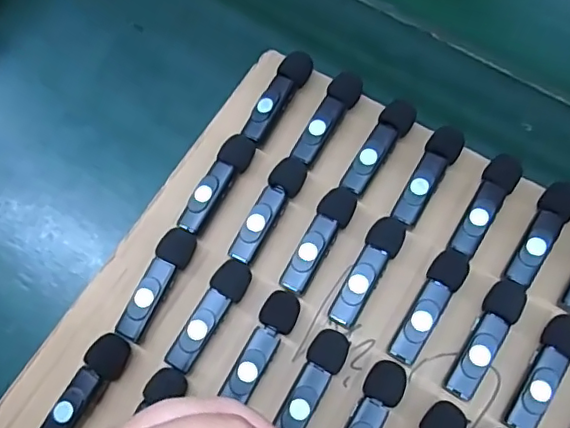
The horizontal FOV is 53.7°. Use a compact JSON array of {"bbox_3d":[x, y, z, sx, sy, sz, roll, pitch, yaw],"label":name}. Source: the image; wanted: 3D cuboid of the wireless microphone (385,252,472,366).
[{"bbox_3d":[0.076,0.048,0.302,0.018,0.016,0.067,34,71,13],"label":"wireless microphone"}]

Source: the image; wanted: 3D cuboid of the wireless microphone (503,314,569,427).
[{"bbox_3d":[0.133,0.081,0.286,0.019,0.010,0.065,28,70,11],"label":"wireless microphone"}]

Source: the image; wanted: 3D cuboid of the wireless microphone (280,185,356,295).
[{"bbox_3d":[0.020,0.016,0.316,0.019,0.016,0.065,25,70,10],"label":"wireless microphone"}]

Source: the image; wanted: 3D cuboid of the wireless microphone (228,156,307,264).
[{"bbox_3d":[-0.009,-0.001,0.323,0.017,0.017,0.068,27,70,10],"label":"wireless microphone"}]

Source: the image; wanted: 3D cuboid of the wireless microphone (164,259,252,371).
[{"bbox_3d":[-0.039,0.055,0.304,0.018,0.015,0.063,27,70,10],"label":"wireless microphone"}]

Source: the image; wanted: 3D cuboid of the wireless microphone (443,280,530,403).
[{"bbox_3d":[0.104,0.064,0.293,0.020,0.010,0.067,34,71,13],"label":"wireless microphone"}]

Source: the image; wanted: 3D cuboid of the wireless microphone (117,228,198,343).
[{"bbox_3d":[-0.070,0.039,0.310,0.017,0.015,0.064,23,69,9],"label":"wireless microphone"}]

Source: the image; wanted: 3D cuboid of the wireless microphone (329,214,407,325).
[{"bbox_3d":[0.046,0.032,0.309,0.018,0.017,0.065,28,70,11],"label":"wireless microphone"}]

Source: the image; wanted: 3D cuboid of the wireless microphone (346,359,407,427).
[{"bbox_3d":[0.041,0.106,0.283,0.020,0.015,0.066,26,70,10],"label":"wireless microphone"}]

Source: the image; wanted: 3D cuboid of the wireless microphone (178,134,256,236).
[{"bbox_3d":[-0.040,-0.017,0.328,0.016,0.016,0.064,30,71,11],"label":"wireless microphone"}]

